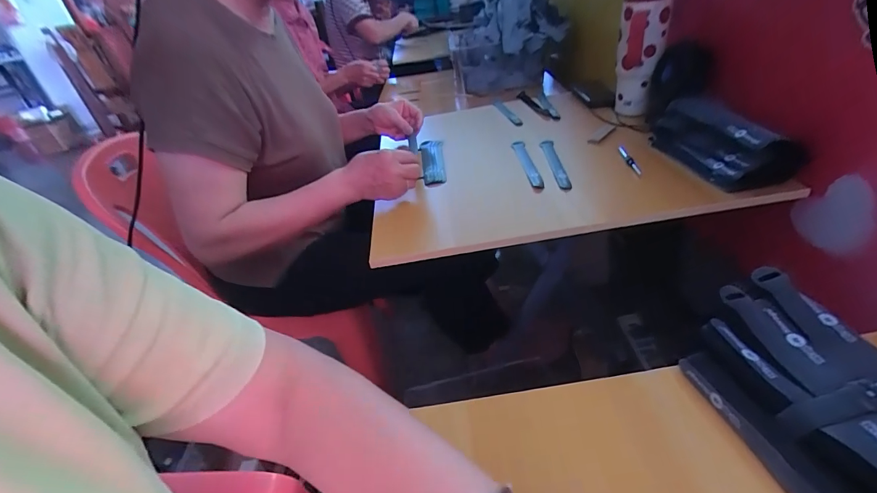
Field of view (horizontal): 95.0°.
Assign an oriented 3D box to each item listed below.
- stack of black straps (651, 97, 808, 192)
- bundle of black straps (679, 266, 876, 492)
[{"bbox_3d":[0.456,-0.173,0.652,0.086,0.082,0.246,-8,34,3],"label":"stack of black straps"},{"bbox_3d":[0.307,0.122,0.310,0.145,0.046,0.231,-10,36,-7],"label":"bundle of black straps"}]

